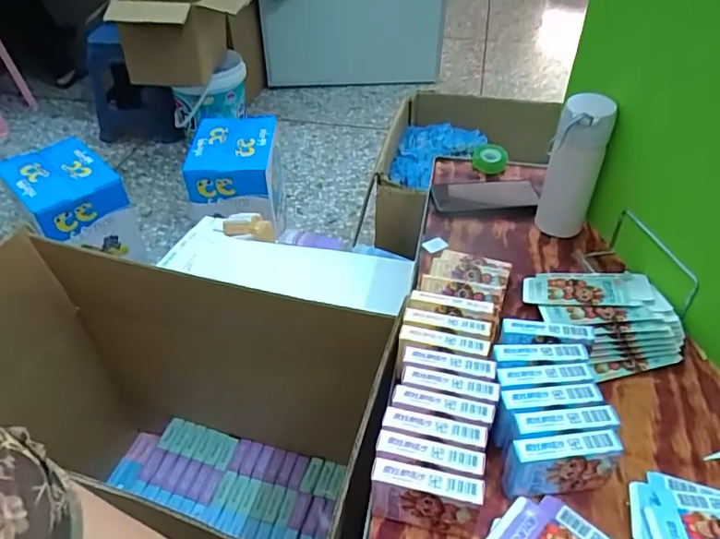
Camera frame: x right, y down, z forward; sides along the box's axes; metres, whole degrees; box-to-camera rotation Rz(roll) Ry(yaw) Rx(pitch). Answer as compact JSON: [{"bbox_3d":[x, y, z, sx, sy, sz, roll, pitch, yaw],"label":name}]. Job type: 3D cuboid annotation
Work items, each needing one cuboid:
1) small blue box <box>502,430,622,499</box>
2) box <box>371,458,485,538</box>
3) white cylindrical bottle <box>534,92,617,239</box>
[{"bbox_3d":[0.183,0.176,0.488,0.103,0.063,0.027,-3,43,-4],"label":"small blue box"},{"bbox_3d":[0.057,0.198,0.466,0.094,0.063,0.027,10,44,10],"label":"box"},{"bbox_3d":[0.286,-0.129,0.732,0.070,0.190,0.071,18,45,20],"label":"white cylindrical bottle"}]

